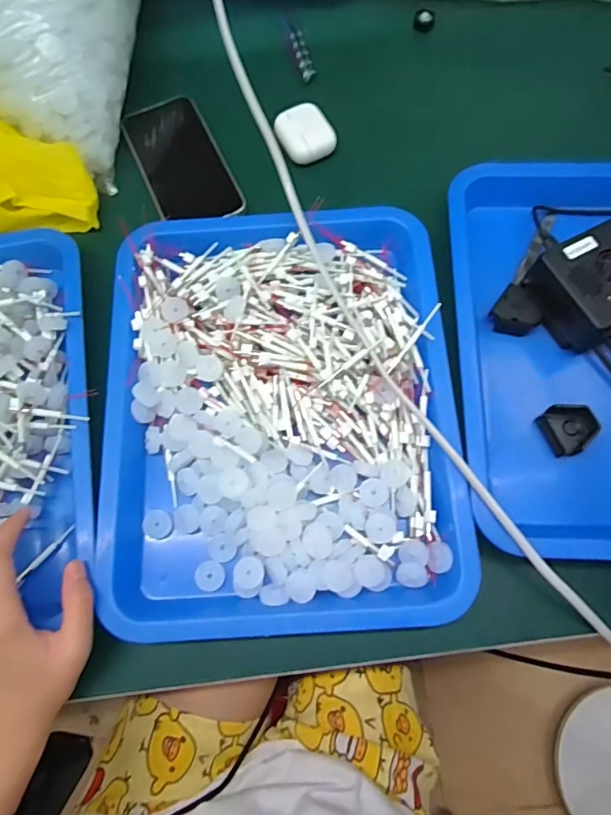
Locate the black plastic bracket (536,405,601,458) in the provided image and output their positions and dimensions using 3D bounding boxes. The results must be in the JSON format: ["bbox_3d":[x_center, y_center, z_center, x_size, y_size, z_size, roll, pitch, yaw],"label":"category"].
[{"bbox_3d":[0.204,0.015,0.379,0.039,0.012,0.039,-21,73,-5],"label":"black plastic bracket"}]

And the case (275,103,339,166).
[{"bbox_3d":[-0.001,-0.261,0.474,0.050,0.025,0.052,-29,74,-7],"label":"case"}]

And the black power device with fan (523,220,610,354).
[{"bbox_3d":[0.228,-0.096,0.387,0.073,0.036,0.077,-25,74,-6],"label":"black power device with fan"}]

